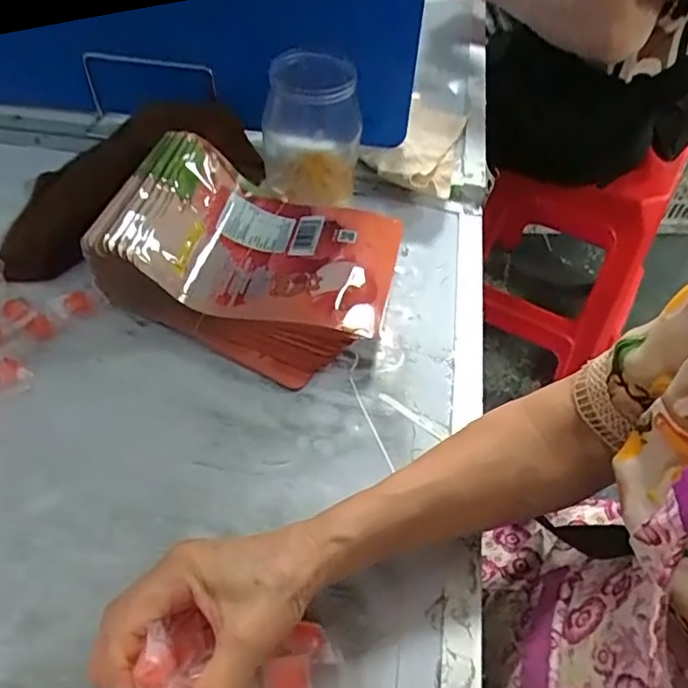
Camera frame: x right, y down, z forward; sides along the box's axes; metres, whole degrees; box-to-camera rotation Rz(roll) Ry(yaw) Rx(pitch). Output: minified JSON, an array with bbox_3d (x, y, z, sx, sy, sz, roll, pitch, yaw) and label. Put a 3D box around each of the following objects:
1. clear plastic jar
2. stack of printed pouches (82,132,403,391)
[{"bbox_3d":[-0.033,-0.222,0.591,0.094,0.132,0.103,1,50,-1],"label":"clear plastic jar"},{"bbox_3d":[-0.071,-0.084,0.528,0.239,0.101,0.192,19,52,14],"label":"stack of printed pouches"}]

